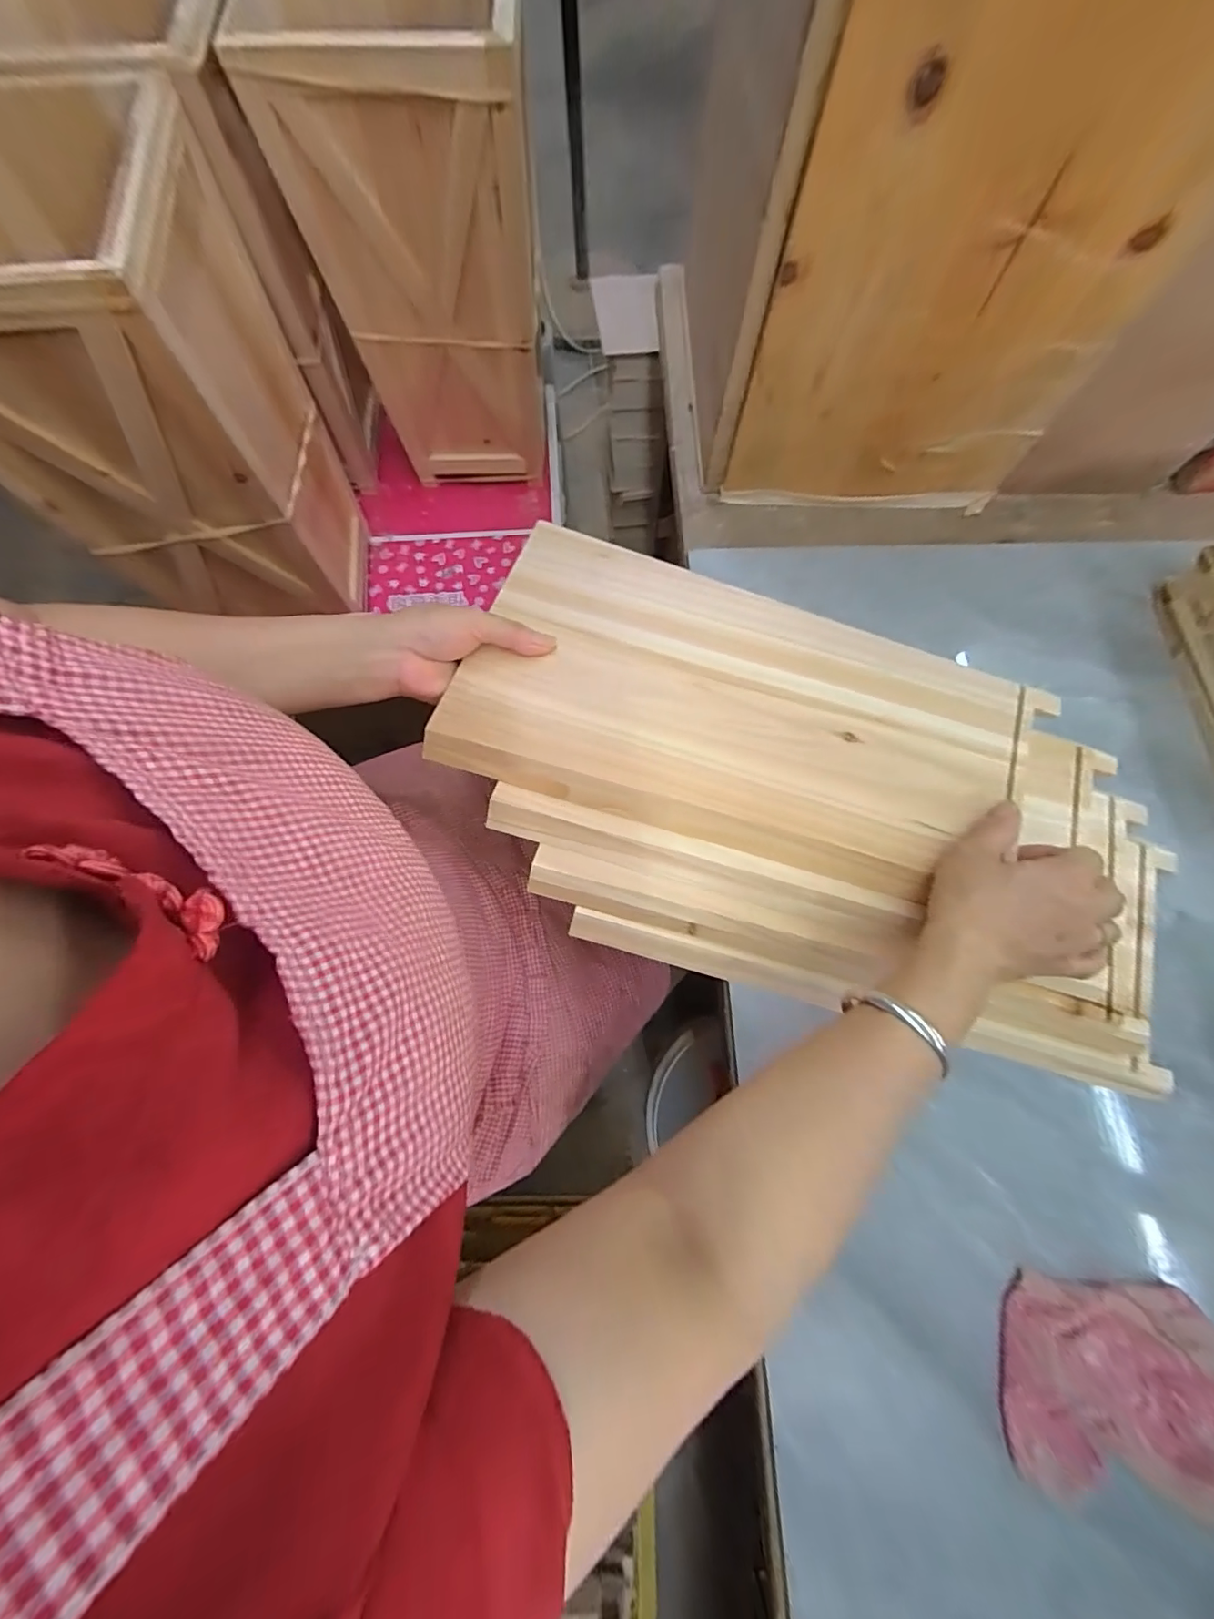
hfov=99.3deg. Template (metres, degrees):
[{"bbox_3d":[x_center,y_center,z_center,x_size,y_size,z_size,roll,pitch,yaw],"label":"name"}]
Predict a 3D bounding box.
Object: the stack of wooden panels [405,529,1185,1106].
[{"bbox_3d":[0.151,-0.010,0.405,0.554,0.059,0.295,21,75,6],"label":"stack of wooden panels"}]

